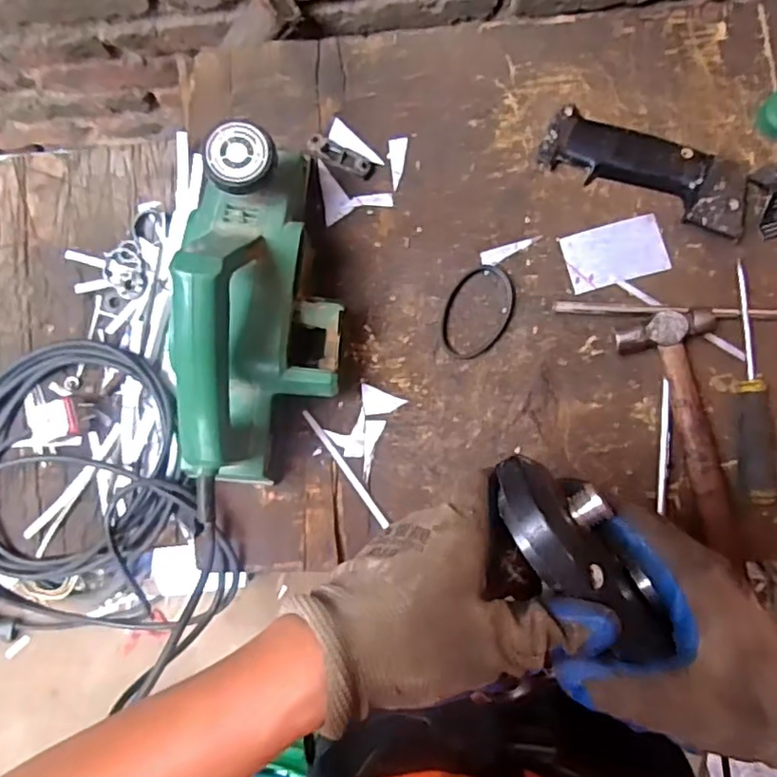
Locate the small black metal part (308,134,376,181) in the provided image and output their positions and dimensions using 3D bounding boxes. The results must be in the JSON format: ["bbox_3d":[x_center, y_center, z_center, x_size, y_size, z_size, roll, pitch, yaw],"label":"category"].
[{"bbox_3d":[-0.041,-0.206,0.543,0.062,0.010,0.018,27,88,7],"label":"small black metal part"}]

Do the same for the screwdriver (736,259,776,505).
[{"bbox_3d":[0.292,-0.005,0.485,0.025,0.025,0.187,0,85,5],"label":"screwdriver"}]

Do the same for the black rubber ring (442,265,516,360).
[{"bbox_3d":[0.076,-0.065,0.518,0.056,0.004,0.085,20,87,7],"label":"black rubber ring"}]

